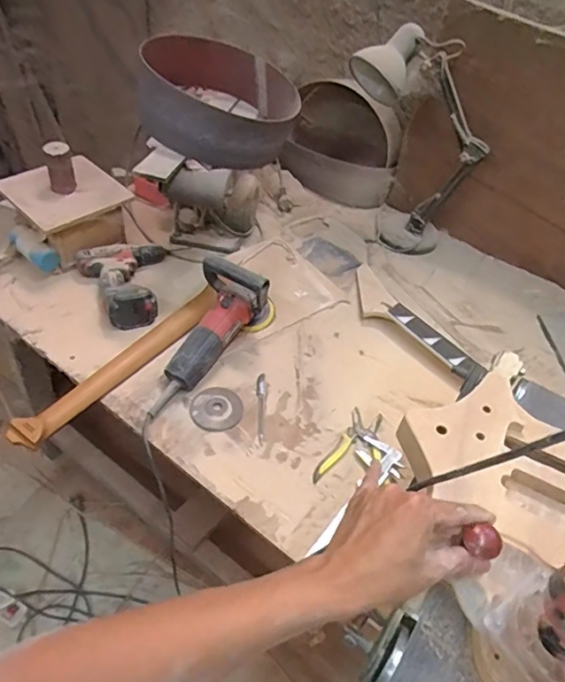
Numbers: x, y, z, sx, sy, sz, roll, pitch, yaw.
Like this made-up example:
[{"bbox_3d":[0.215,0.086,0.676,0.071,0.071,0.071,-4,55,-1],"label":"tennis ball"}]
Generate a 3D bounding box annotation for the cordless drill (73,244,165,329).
[{"bbox_3d":[-0.324,-0.122,1.047,0.174,0.069,0.215,-3,49,-9],"label":"cordless drill"}]

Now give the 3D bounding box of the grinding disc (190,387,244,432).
[{"bbox_3d":[-0.112,0.116,0.903,0.087,0.009,0.084,4,48,-4],"label":"grinding disc"}]

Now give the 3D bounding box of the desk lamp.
[{"bbox_3d":[0.274,-0.412,1.149,0.301,0.430,0.133,23,49,13],"label":"desk lamp"}]

